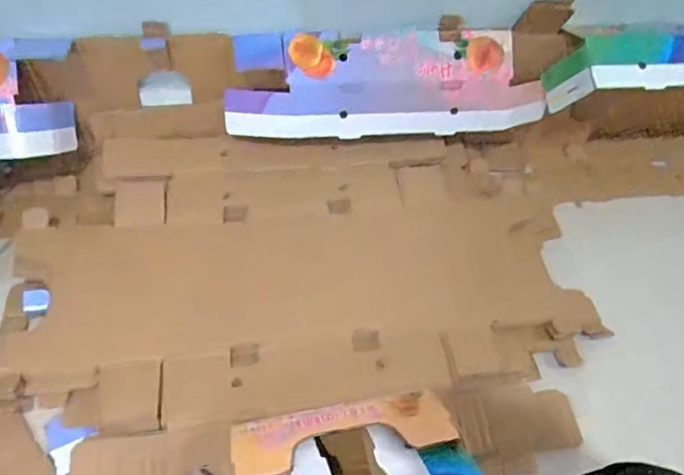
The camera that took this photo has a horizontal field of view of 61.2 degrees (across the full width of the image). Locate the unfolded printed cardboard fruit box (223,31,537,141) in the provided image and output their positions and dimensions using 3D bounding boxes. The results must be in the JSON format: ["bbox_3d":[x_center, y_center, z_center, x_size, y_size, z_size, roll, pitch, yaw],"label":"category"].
[{"bbox_3d":[0.076,-0.260,0.992,0.533,0.153,0.086,-3,52,-8],"label":"unfolded printed cardboard fruit box"}]

